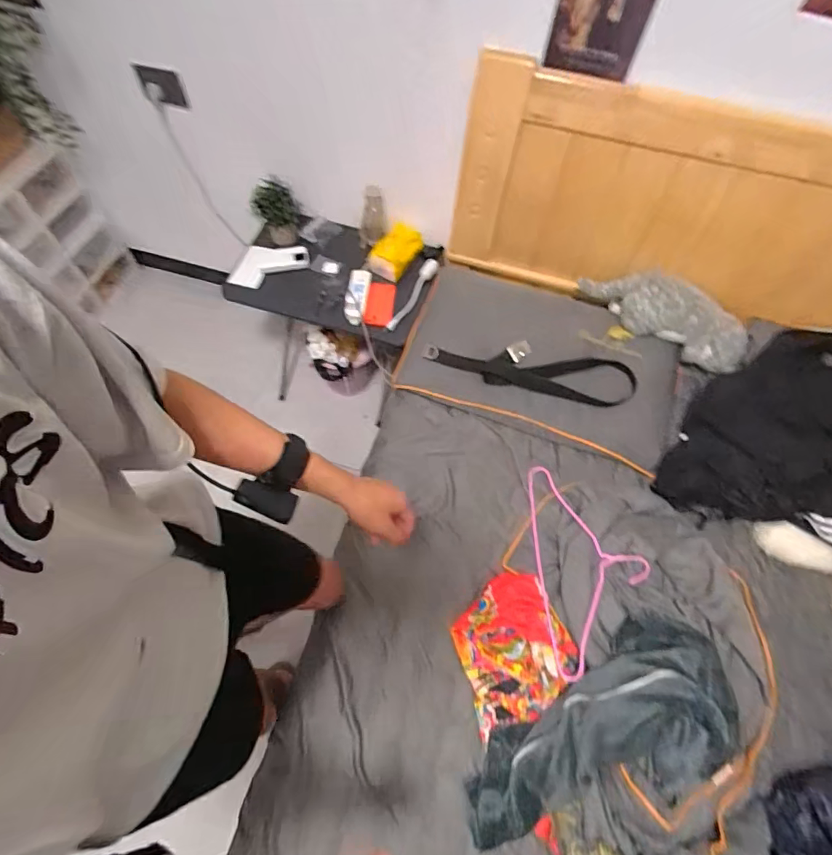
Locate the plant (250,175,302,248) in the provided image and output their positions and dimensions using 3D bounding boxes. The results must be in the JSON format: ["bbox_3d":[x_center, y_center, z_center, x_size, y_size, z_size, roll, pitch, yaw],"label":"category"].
[{"bbox_3d":[-0.417,-0.653,1.463,0.135,0.143,0.153,-16,64,-10],"label":"plant"}]

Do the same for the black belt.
[{"bbox_3d":[0.274,-0.140,1.200,0.511,0.050,0.121,11,63,3],"label":"black belt"}]

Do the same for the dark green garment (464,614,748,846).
[{"bbox_3d":[0.347,0.548,0.868,0.486,0.121,0.260,-30,66,0],"label":"dark green garment"}]

